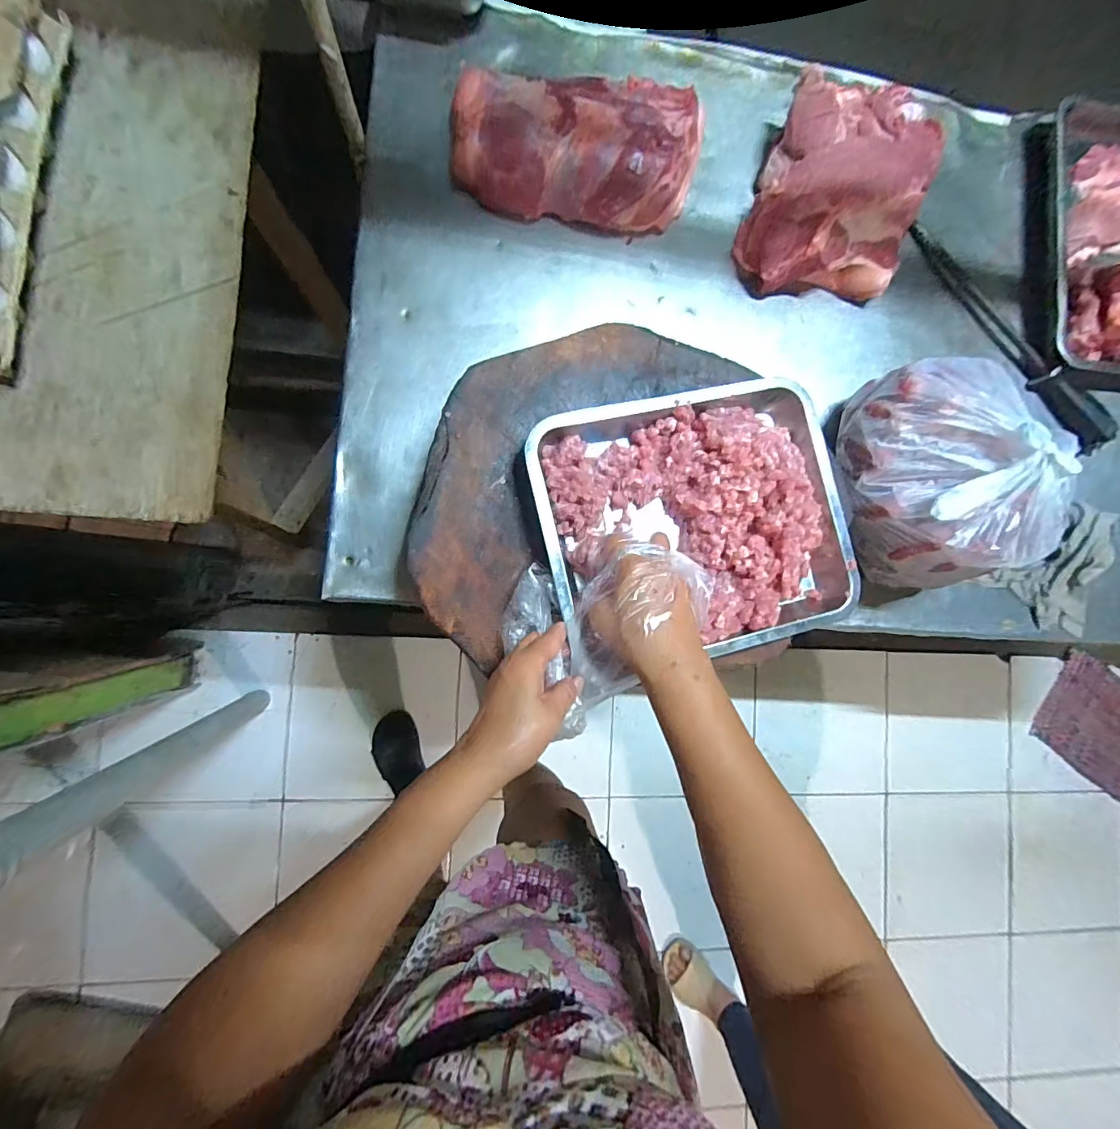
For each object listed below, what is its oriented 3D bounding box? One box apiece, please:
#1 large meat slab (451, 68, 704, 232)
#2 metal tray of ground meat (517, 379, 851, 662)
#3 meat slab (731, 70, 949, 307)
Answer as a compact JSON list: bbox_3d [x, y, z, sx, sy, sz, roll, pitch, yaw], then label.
[{"bbox_3d":[0.029,-0.511,0.585,0.311,0.047,0.167,1,88,-8],"label":"large meat slab"},{"bbox_3d":[0.139,-0.045,0.464,0.306,0.077,0.252,-13,90,-8],"label":"metal tray of ground meat"},{"bbox_3d":[0.361,-0.479,0.611,0.205,0.079,0.274,16,86,-7],"label":"meat slab"}]

